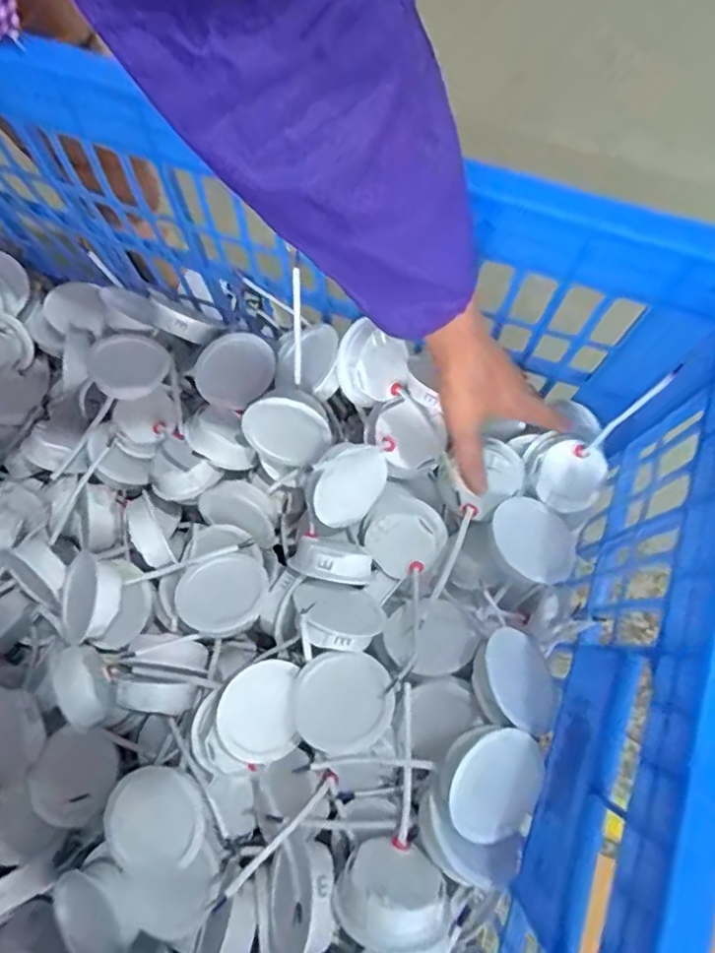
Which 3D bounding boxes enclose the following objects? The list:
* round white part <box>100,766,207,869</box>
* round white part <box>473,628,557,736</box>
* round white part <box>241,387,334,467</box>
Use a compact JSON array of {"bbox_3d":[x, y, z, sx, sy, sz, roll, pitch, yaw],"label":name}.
[{"bbox_3d":[-0.145,0.242,0.412,0.071,0.018,0.060,-3,74,-2],"label":"round white part"},{"bbox_3d":[0.115,0.147,0.406,0.071,0.020,0.067,26,43,-27],"label":"round white part"},{"bbox_3d":[-0.056,-0.042,0.469,0.068,0.076,0.019,33,47,-17],"label":"round white part"}]

